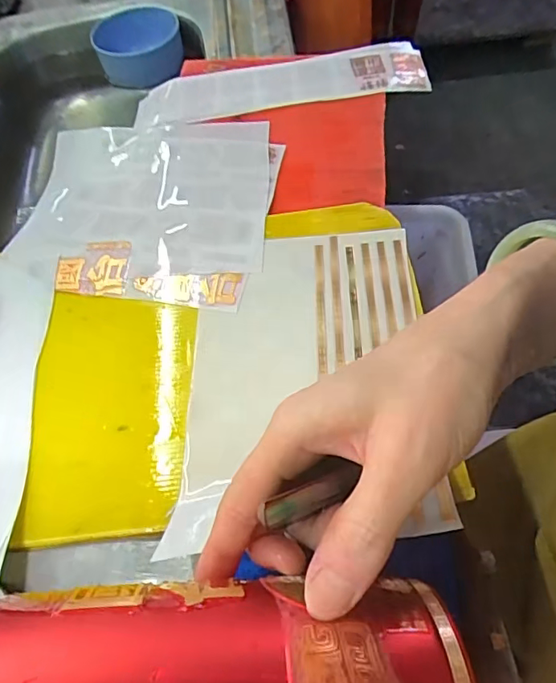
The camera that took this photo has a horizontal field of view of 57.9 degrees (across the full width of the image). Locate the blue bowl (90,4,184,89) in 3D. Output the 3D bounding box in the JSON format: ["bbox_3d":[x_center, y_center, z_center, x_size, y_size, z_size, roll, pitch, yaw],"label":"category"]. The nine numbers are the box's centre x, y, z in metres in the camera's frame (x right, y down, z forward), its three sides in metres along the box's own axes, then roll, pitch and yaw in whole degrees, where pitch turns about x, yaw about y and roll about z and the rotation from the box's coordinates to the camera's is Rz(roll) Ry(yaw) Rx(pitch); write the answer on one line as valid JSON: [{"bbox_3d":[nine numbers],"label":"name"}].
[{"bbox_3d":[-0.176,-0.378,0.646,0.107,0.049,0.097,-15,59,-5],"label":"blue bowl"}]

